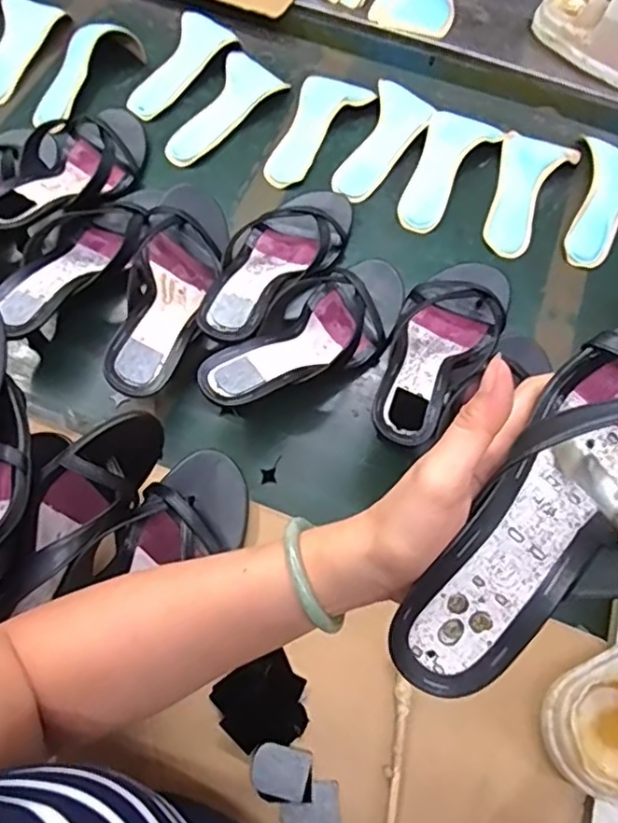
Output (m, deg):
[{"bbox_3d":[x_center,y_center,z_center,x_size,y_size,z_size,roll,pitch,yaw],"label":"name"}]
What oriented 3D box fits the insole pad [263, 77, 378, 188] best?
[{"bbox_3d":[0.008,-0.322,0.710,0.079,0.015,0.172,22,66,7],"label":"insole pad"}]

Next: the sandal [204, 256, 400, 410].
[{"bbox_3d":[0.004,-0.070,0.572,0.094,0.075,0.233,41,70,17],"label":"sandal"}]

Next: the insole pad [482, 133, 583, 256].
[{"bbox_3d":[0.238,-0.241,0.685,0.078,0.018,0.173,22,66,7],"label":"insole pad"}]

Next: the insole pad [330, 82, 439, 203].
[{"bbox_3d":[0.084,-0.302,0.701,0.070,0.016,0.170,23,66,7],"label":"insole pad"}]

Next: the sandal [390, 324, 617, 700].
[{"bbox_3d":[0.131,0.037,0.281,0.236,0.055,0.095,-44,71,2],"label":"sandal"}]

